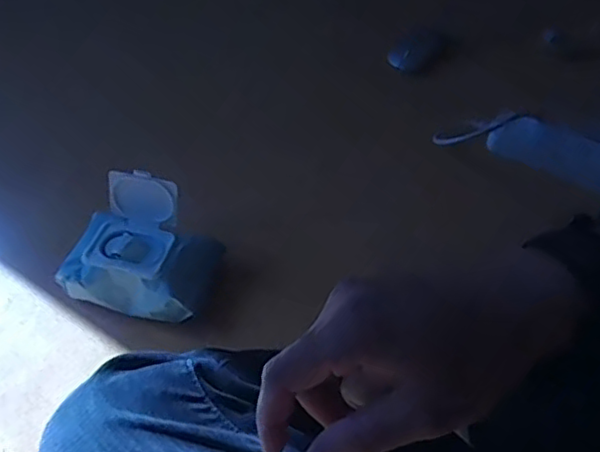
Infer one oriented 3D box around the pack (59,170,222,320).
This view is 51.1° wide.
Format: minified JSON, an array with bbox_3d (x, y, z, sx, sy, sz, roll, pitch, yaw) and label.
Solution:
[{"bbox_3d":[-0.183,0.026,0.718,0.165,0.098,0.124,10,56,11],"label":"pack"}]

